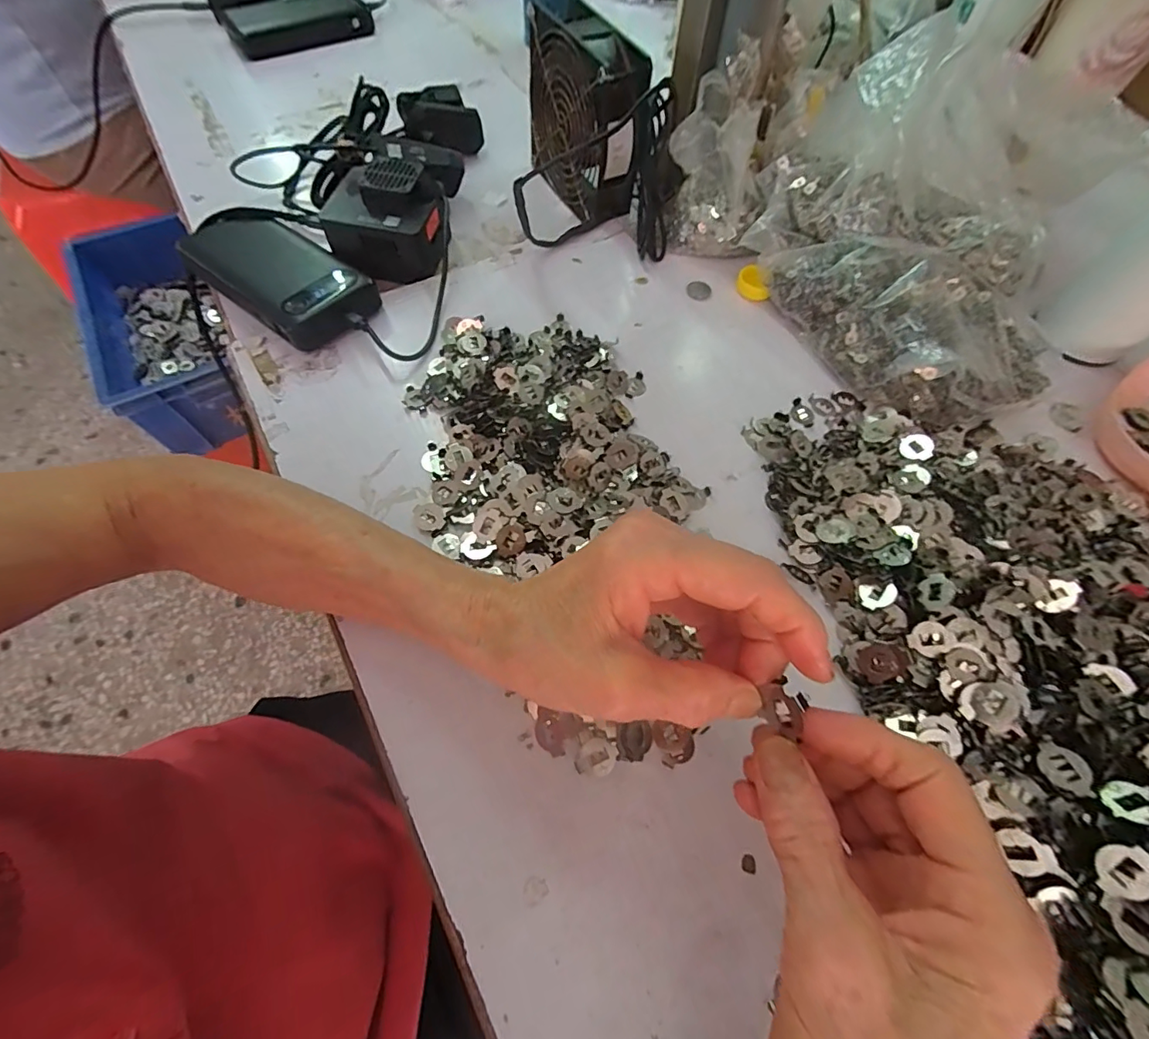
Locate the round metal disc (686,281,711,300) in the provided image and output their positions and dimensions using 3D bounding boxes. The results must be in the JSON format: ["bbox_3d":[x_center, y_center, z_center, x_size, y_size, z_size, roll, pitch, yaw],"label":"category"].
[{"bbox_3d":[0.100,-0.183,0.396,0.018,0.004,0.018,1,62,-2],"label":"round metal disc"}]

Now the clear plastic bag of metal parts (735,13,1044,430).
[{"bbox_3d":[0.233,-0.200,0.343,0.165,0.111,0.266,-25,66,-14],"label":"clear plastic bag of metal parts"}]

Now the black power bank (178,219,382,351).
[{"bbox_3d":[-0.218,-0.180,0.366,0.163,0.028,0.070,36,67,16],"label":"black power bank"}]

